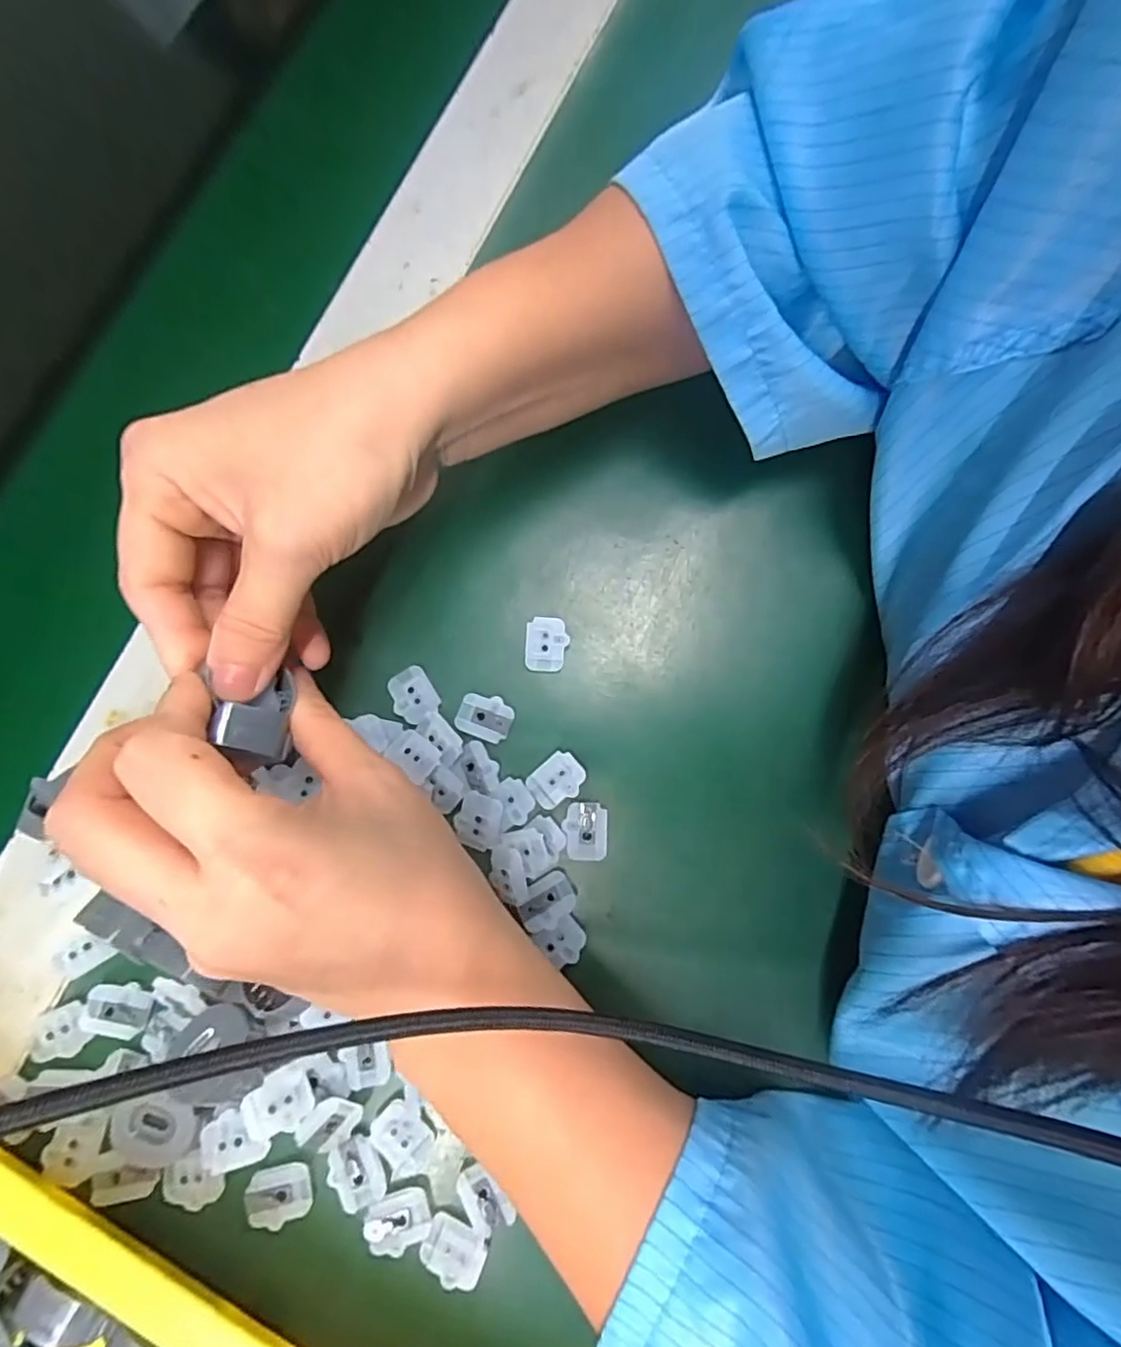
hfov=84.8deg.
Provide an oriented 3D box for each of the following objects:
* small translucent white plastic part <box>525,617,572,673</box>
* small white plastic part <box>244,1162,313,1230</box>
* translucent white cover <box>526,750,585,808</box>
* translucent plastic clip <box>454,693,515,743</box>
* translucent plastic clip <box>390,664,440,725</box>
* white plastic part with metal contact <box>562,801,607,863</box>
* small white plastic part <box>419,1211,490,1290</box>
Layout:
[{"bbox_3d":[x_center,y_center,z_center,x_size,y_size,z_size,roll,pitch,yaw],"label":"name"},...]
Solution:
[{"bbox_3d":[-0.006,-0.012,0.247,0.017,0.004,0.021,4,80,2],"label":"small translucent white plastic part"},{"bbox_3d":[-0.097,0.180,0.210,0.021,0.004,0.017,-13,80,-2],"label":"small white plastic part"},{"bbox_3d":[-0.001,0.041,0.235,0.021,0.004,0.017,-40,82,-6],"label":"translucent white cover"},{"bbox_3d":[-0.029,0.017,0.240,0.021,0.004,0.017,20,81,4],"label":"translucent plastic clip"},{"bbox_3d":[-0.059,0.008,0.243,0.017,0.005,0.022,-33,81,-5],"label":"translucent plastic clip"},{"bbox_3d":[0.010,0.060,0.234,0.016,0.004,0.021,2,80,1],"label":"white plastic part with metal contact"},{"bbox_3d":[-0.036,0.197,0.208,0.021,0.004,0.016,28,82,5],"label":"small white plastic part"}]

